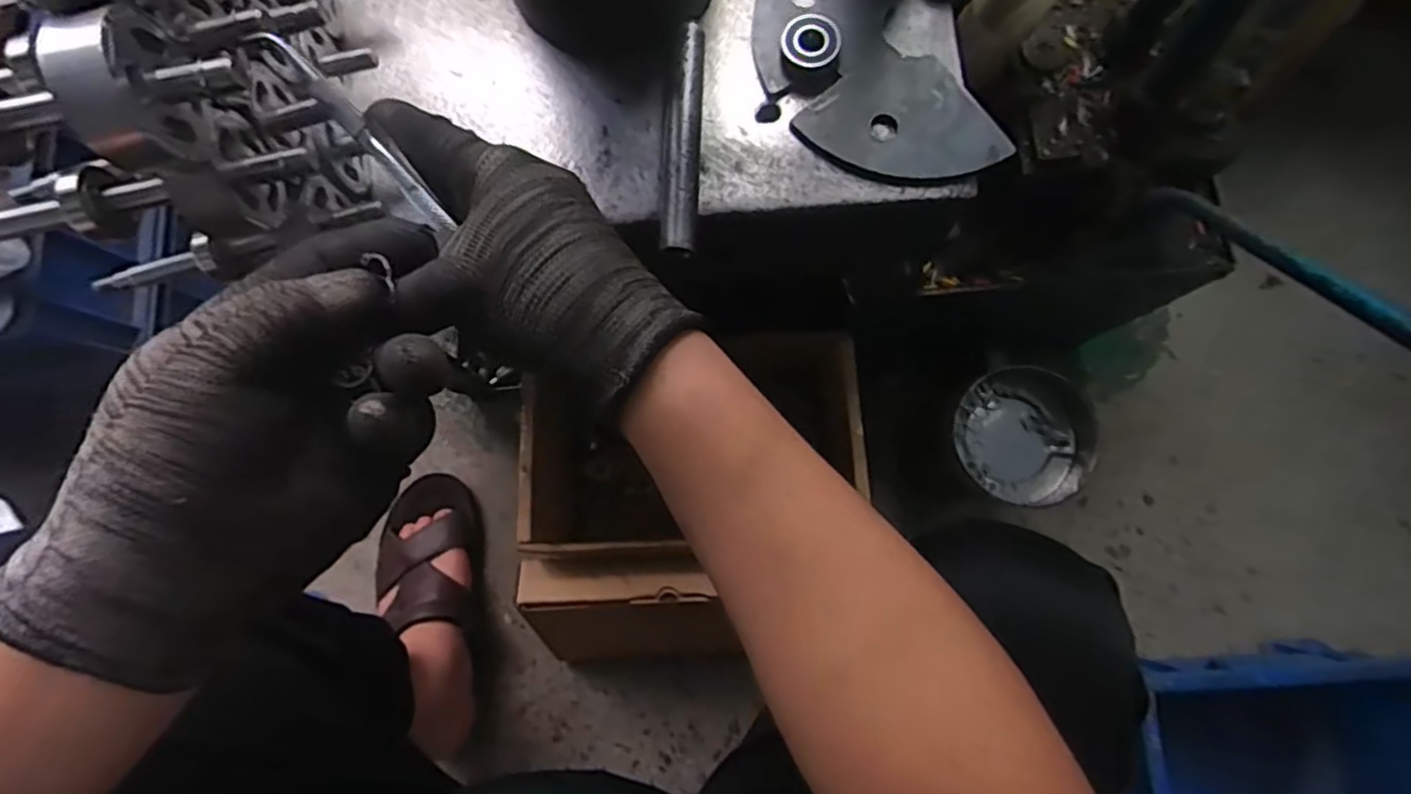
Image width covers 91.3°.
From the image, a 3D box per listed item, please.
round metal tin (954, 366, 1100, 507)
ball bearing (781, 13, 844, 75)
[{"bbox_3d":[0.289,0.039,0.627,0.116,0.053,0.110,0,79,1],"label":"round metal tin"},{"bbox_3d":[0.063,-0.211,0.413,0.034,0.015,0.034,0,79,1],"label":"ball bearing"}]

